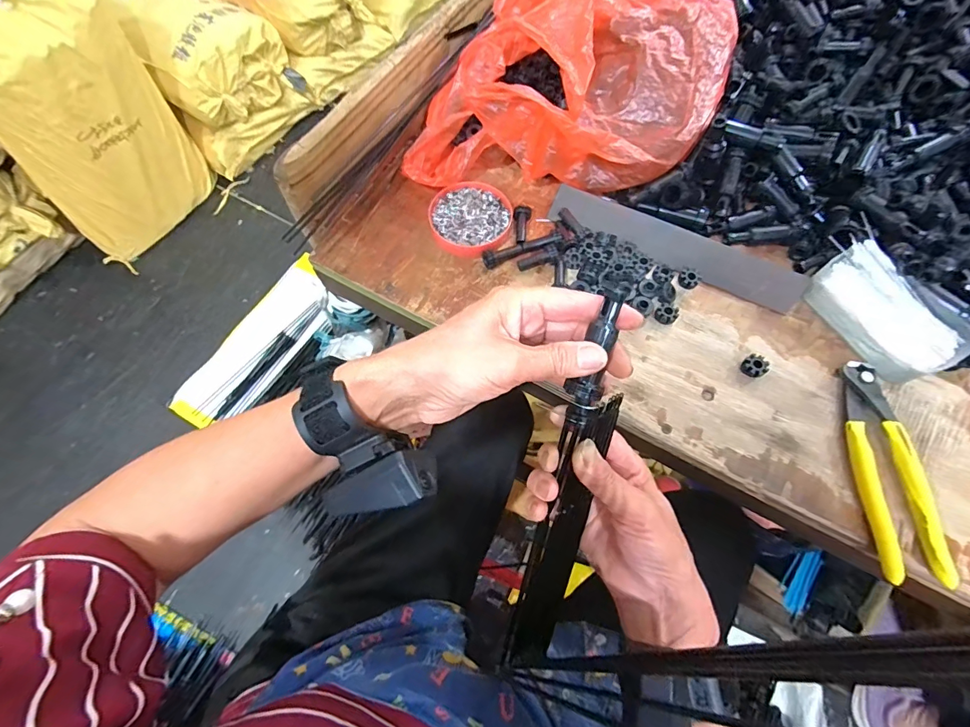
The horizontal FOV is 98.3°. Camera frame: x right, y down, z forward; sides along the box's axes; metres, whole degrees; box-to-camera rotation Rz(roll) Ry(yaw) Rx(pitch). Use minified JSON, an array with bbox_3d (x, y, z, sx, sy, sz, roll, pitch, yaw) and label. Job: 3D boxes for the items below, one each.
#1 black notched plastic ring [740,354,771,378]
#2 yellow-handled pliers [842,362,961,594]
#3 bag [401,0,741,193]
[{"bbox_3d":[0.233,0.002,0.361,0.020,0.009,0.019,0,67,0],"label":"black notched plastic ring"},{"bbox_3d":[0.312,0.079,0.329,0.045,0.014,0.166,1,67,0],"label":"yellow-handled pliers"},{"bbox_3d":[0.088,-0.278,0.414,0.322,0.121,0.188,0,67,0],"label":"bag"}]

